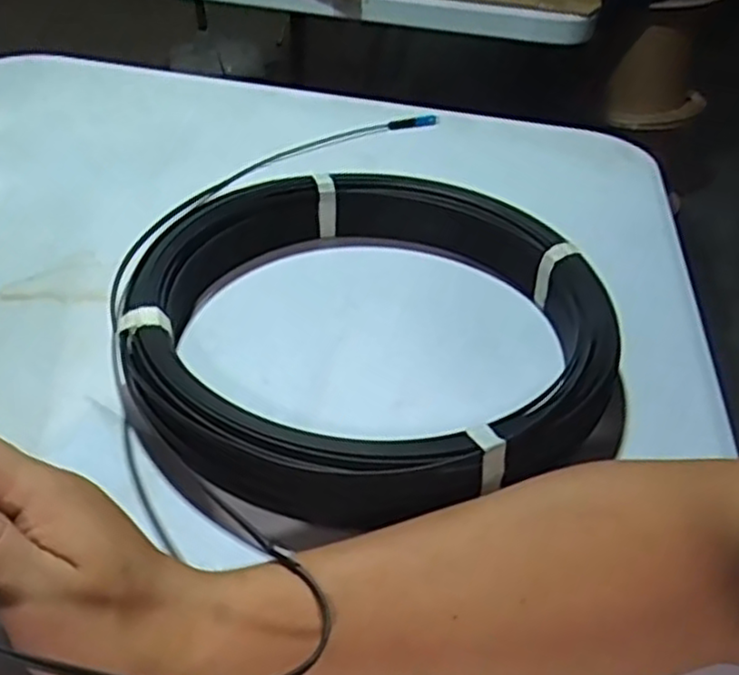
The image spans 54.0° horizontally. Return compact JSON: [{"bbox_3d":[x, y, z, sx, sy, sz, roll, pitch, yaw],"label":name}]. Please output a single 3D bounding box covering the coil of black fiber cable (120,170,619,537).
[{"bbox_3d":[0.002,-0.007,0.458,0.285,0.059,0.283,3,40,-2],"label":"coil of black fiber cable"}]

